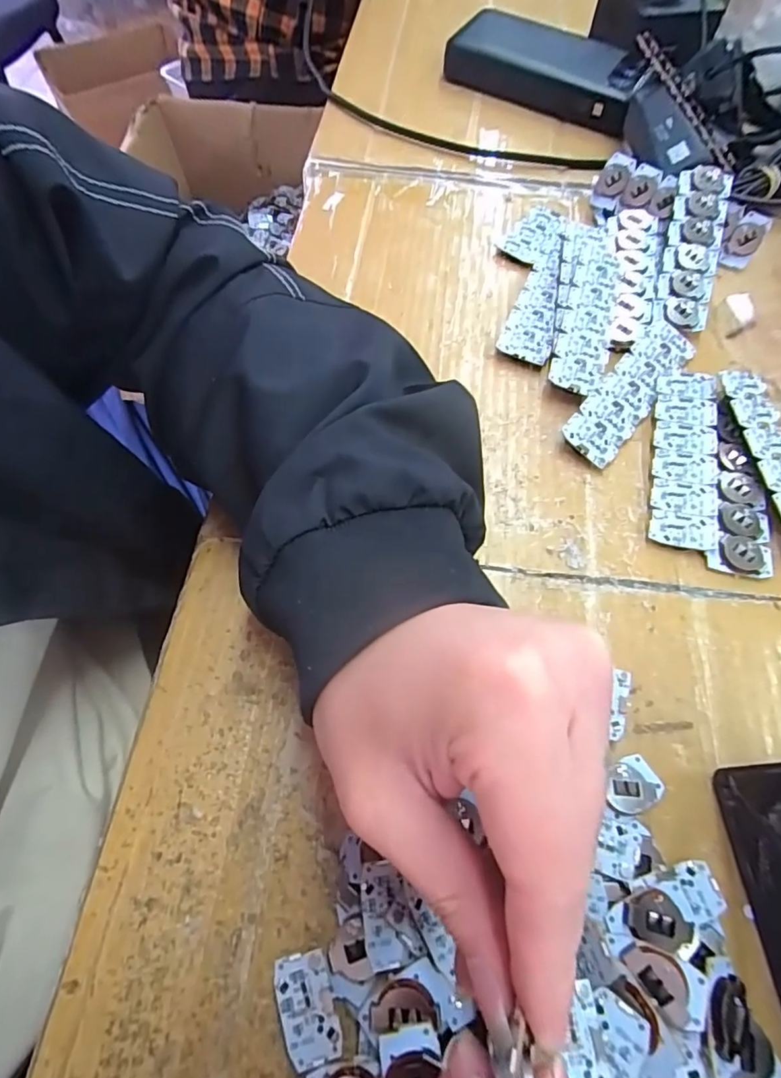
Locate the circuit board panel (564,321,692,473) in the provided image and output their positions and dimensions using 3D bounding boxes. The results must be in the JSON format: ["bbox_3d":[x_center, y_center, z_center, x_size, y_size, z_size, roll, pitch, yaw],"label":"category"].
[{"bbox_3d":[0.130,-0.081,0.282,0.029,0.004,0.105,42,70,2],"label":"circuit board panel"}]

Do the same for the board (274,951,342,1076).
[{"bbox_3d":[-0.027,0.151,0.168,0.018,0.004,0.029,-21,68,-2],"label":"board"}]

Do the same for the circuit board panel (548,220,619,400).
[{"bbox_3d":[0.114,-0.139,0.303,0.034,0.006,0.133,11,66,5],"label":"circuit board panel"}]

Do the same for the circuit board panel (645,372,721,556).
[{"bbox_3d":[0.149,-0.043,0.264,0.030,0.007,0.104,12,64,7],"label":"circuit board panel"}]

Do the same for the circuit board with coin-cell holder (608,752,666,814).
[{"bbox_3d":[0.092,0.094,0.199,0.022,0.006,0.017,-21,65,-9],"label":"circuit board with coin-cell holder"}]

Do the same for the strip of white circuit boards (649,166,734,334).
[{"bbox_3d":[0.180,-0.173,0.312,0.031,0.009,0.108,14,80,8],"label":"strip of white circuit boards"}]

